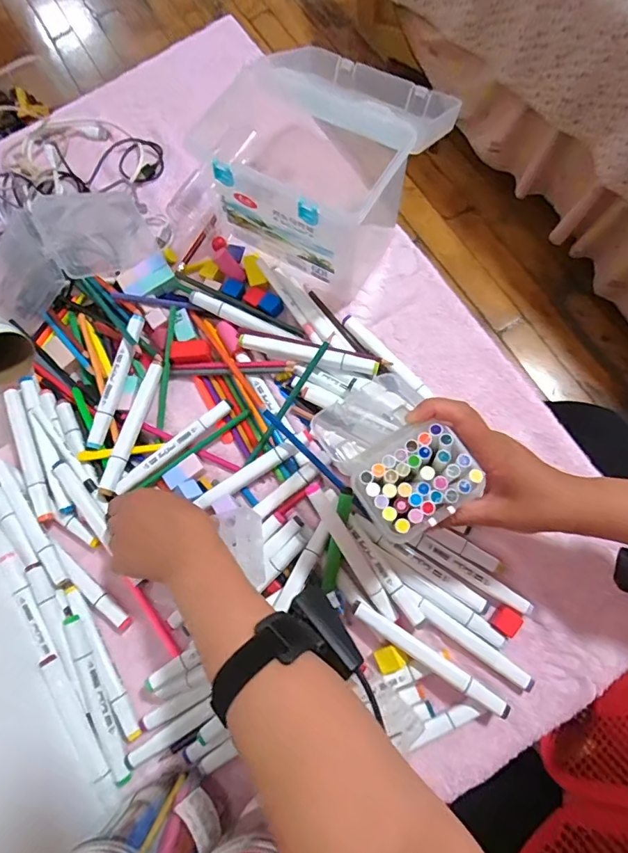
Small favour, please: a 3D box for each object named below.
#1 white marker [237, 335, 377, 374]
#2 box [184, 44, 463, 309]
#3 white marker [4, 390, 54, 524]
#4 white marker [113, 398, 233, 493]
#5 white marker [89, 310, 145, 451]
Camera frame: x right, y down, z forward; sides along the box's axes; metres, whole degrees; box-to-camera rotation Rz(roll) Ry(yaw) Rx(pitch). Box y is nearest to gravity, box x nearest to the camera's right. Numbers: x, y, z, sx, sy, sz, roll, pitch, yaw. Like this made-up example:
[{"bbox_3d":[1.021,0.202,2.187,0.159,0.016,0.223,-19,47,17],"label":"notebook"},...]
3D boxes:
[{"bbox_3d":[-0.007,-0.077,0.511,0.152,0.019,0.016,14,74,7],"label":"white marker"},{"bbox_3d":[0.006,-0.301,0.521,0.207,0.141,0.233,29,79,12],"label":"box"},{"bbox_3d":[-0.305,0.028,0.496,0.021,0.013,0.147,-21,73,-4],"label":"white marker"},{"bbox_3d":[-0.145,0.021,0.494,0.145,0.015,0.016,-40,75,-10],"label":"white marker"},{"bbox_3d":[-0.213,-0.050,0.512,0.019,0.021,0.151,13,73,6],"label":"white marker"}]

